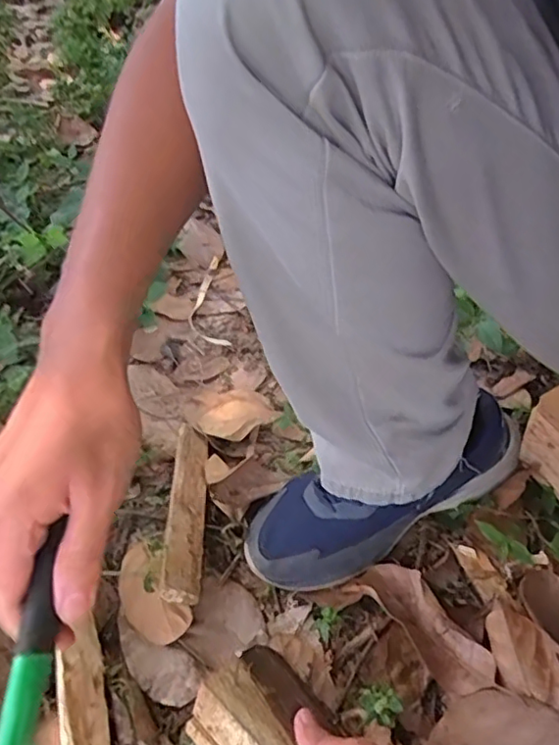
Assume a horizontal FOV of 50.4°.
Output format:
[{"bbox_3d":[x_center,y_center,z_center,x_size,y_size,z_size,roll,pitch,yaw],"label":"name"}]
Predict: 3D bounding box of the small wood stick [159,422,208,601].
[{"bbox_3d":[-0.092,0.129,0.592,0.033,0.037,0.205,-1,42,-2],"label":"small wood stick"}]

